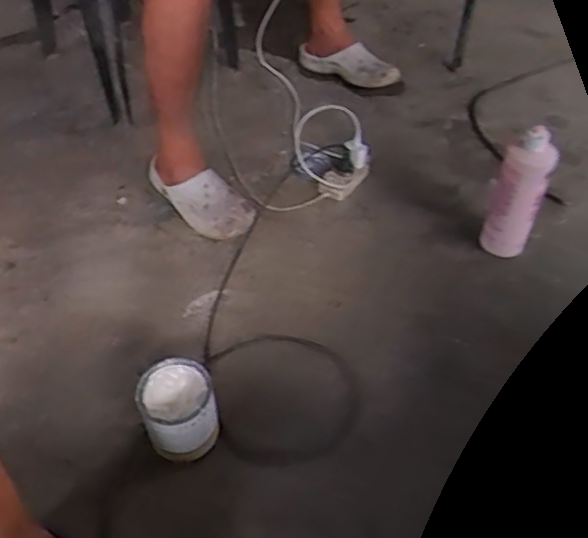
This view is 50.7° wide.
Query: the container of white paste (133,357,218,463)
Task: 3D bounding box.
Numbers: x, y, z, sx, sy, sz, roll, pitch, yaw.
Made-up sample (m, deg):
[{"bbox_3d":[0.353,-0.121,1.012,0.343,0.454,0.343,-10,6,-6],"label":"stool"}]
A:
[{"bbox_3d":[-0.158,0.200,0.867,0.100,0.124,0.112,-18,51,-16],"label":"container of white paste"}]

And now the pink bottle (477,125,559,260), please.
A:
[{"bbox_3d":[0.399,-0.131,1.119,0.093,0.248,0.085,22,52,15],"label":"pink bottle"}]

